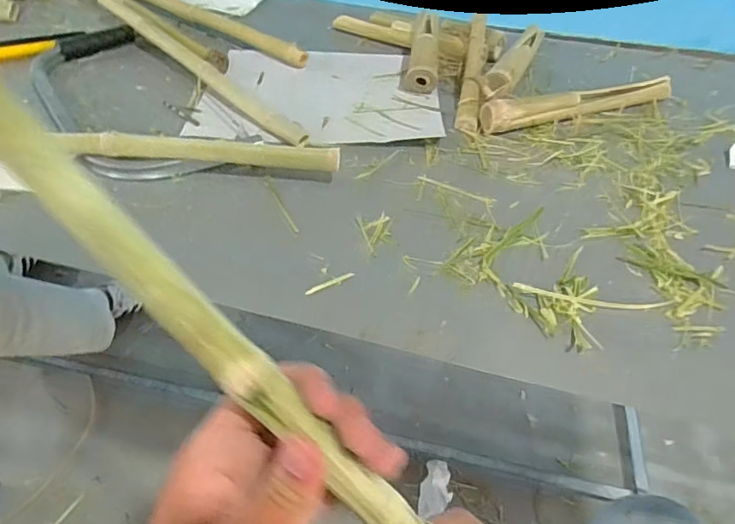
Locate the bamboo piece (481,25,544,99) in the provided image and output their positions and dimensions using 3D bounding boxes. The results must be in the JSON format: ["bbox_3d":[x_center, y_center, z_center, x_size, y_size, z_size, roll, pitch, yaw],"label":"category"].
[{"bbox_3d":[0.196,-0.271,0.664,0.035,0.027,0.228,20,46,16],"label":"bamboo piece"}]

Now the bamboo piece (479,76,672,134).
[{"bbox_3d":[0.246,-0.191,0.593,0.270,0.033,0.036,-16,47,-19],"label":"bamboo piece"}]

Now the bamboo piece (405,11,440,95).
[{"bbox_3d":[0.074,-0.273,0.645,0.036,0.032,0.142,7,58,3],"label":"bamboo piece"}]

